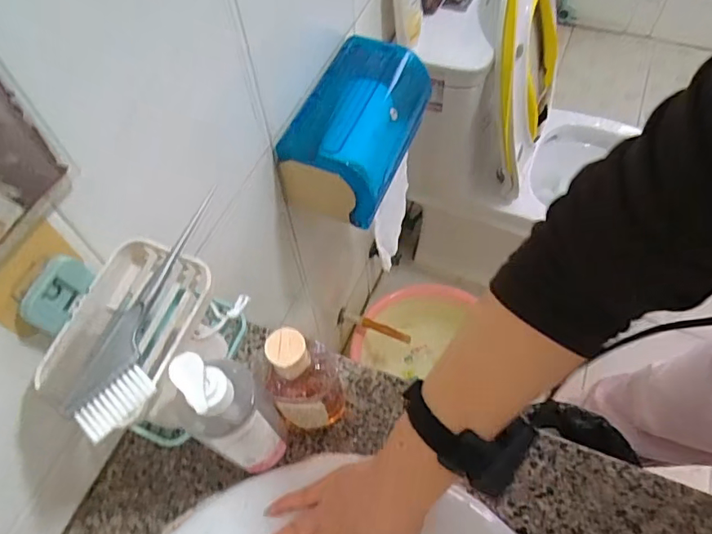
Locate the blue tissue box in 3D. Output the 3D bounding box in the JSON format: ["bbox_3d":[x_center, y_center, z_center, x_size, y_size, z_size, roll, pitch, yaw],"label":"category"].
[{"bbox_3d":[0.008,-0.190,0.715,0.125,0.116,0.237,21,62,14],"label":"blue tissue box"}]

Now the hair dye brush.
[{"bbox_3d":[-0.147,0.029,0.374,0.044,0.011,0.180,15,73,11],"label":"hair dye brush"}]

